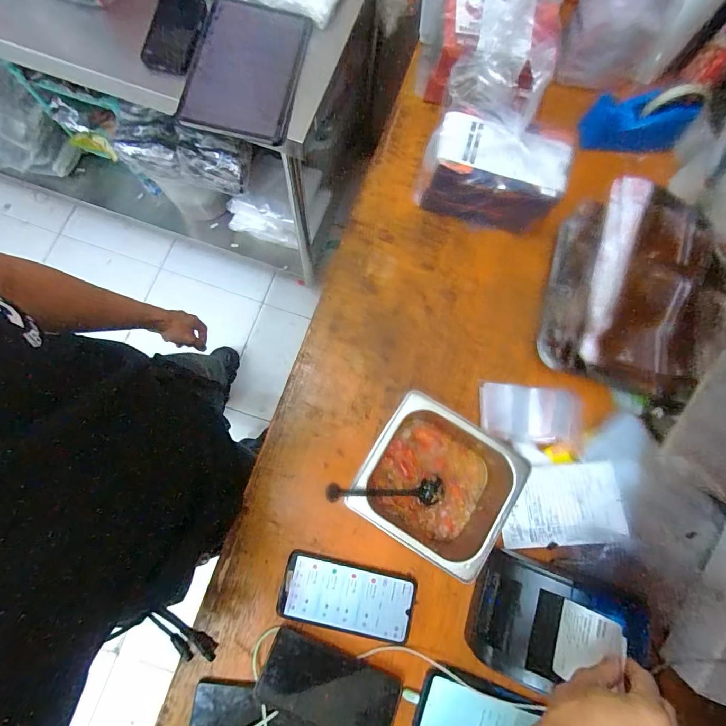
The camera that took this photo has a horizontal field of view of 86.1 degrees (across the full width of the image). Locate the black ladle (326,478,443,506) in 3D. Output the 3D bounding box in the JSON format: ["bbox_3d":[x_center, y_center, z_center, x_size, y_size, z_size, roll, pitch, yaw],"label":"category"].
[{"bbox_3d":[0.030,0.150,0.460,0.168,0.036,0.033,17,72,-41],"label":"black ladle"}]

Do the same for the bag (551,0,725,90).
[{"bbox_3d":[0.433,-0.545,0.617,0.207,0.186,0.081,22,78,0],"label":"bag"}]

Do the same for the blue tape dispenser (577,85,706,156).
[{"bbox_3d":[0.467,-0.420,0.666,0.168,0.108,0.055,8,78,-3],"label":"blue tape dispenser"}]

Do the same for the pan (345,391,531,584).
[{"bbox_3d":[0.089,0.149,0.496,0.176,0.100,0.159,33,79,5],"label":"pan"}]

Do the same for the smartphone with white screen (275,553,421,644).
[{"bbox_3d":[-0.020,0.302,0.500,0.167,0.005,0.078,14,74,-1],"label":"smartphone with white screen"}]

